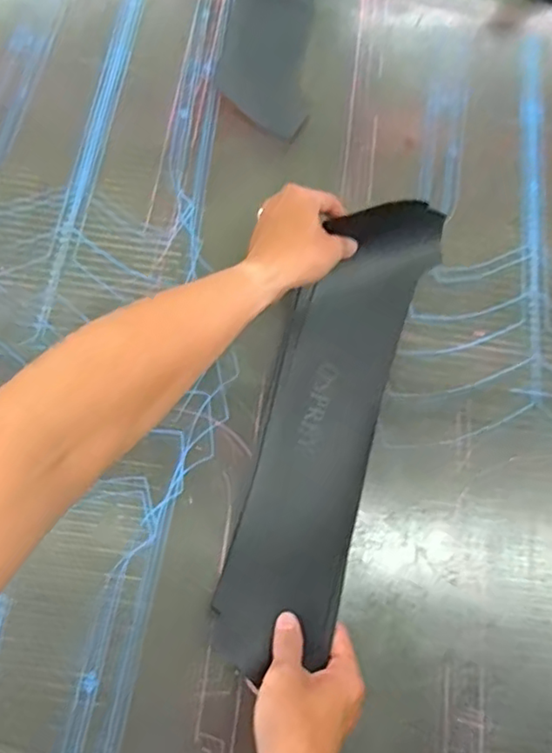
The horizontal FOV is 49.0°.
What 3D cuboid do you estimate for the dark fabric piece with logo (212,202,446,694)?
[{"bbox_3d":[0.048,0.030,0.566,0.114,0.040,0.450,19,72,4],"label":"dark fabric piece with logo"}]

